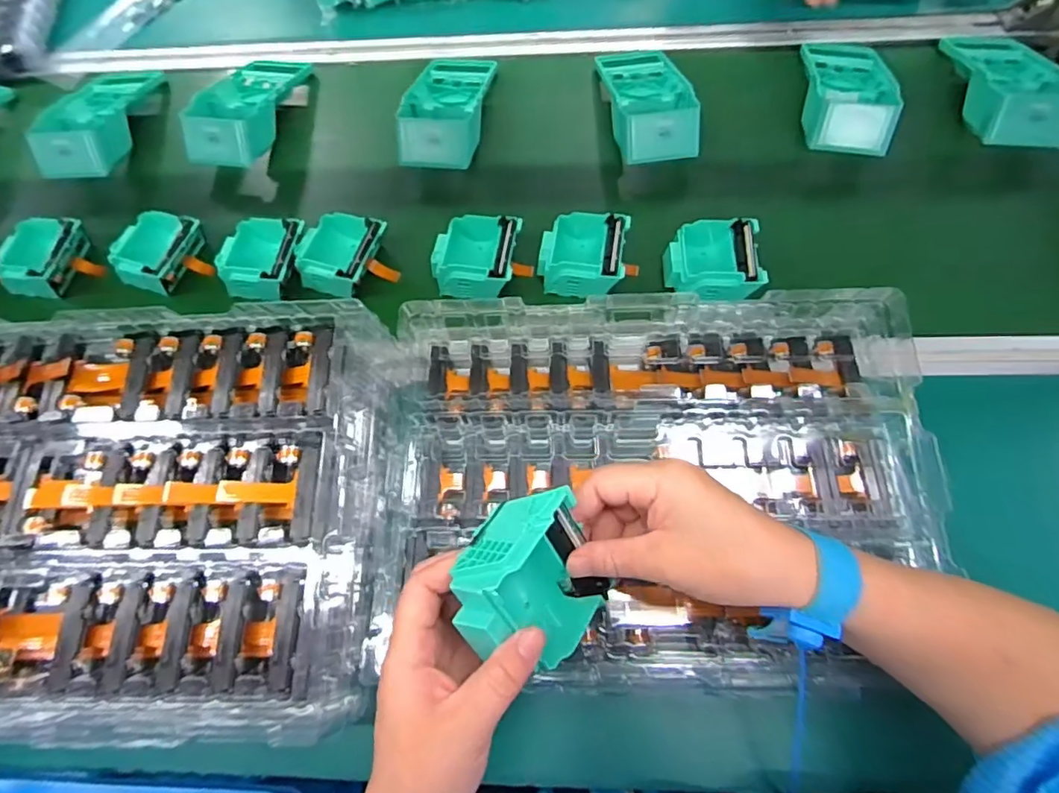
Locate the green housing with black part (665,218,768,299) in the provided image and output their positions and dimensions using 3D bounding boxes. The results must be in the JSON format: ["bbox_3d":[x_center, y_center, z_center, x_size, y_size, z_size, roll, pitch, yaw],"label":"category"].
[{"bbox_3d":[0.169,-0.127,0.506,0.083,0.036,0.091,1,66,4],"label":"green housing with black part"}]

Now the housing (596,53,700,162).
[{"bbox_3d":[0.129,-0.337,0.605,0.089,0.055,0.187,-5,66,1],"label":"housing"}]

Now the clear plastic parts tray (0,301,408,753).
[{"bbox_3d":[-0.300,0.078,0.369,0.411,0.058,0.275,-3,66,2],"label":"clear plastic parts tray"}]

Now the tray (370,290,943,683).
[{"bbox_3d":[0.088,0.044,0.397,0.386,0.036,0.259,-1,66,3],"label":"tray"}]

